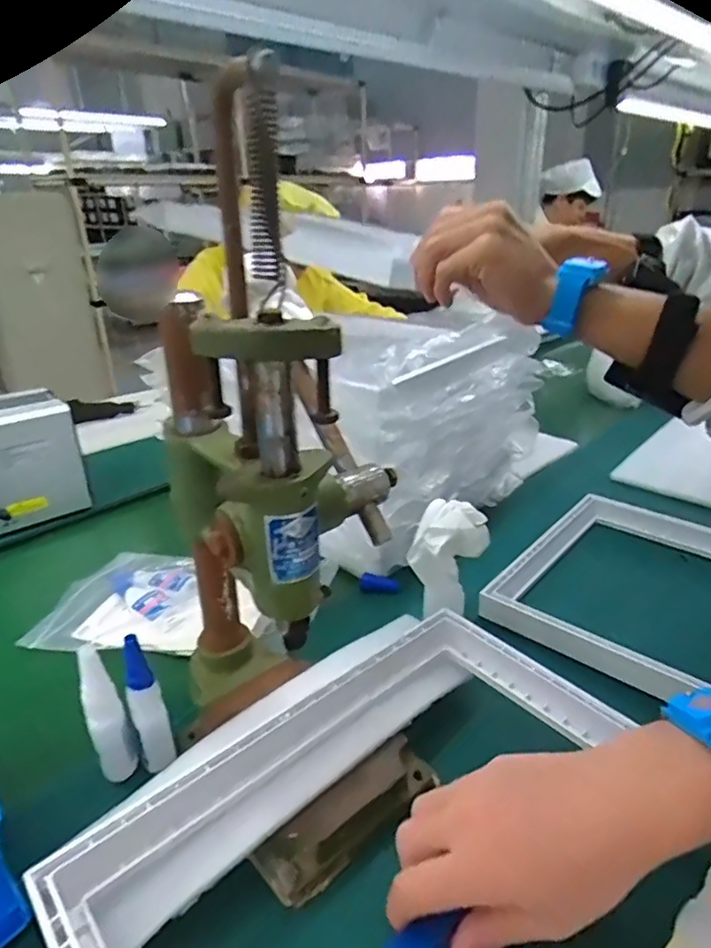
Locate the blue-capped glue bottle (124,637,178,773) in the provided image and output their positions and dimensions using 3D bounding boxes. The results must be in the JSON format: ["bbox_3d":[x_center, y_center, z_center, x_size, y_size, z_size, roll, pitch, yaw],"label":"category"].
[{"bbox_3d":[-0.147,0.162,0.423,0.023,0.097,0.030,-17,29,-30],"label":"blue-capped glue bottle"}]

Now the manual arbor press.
[{"bbox_3d":[-0.037,0.018,0.360,0.138,0.411,0.178,-17,29,-29],"label":"manual arbor press"}]

